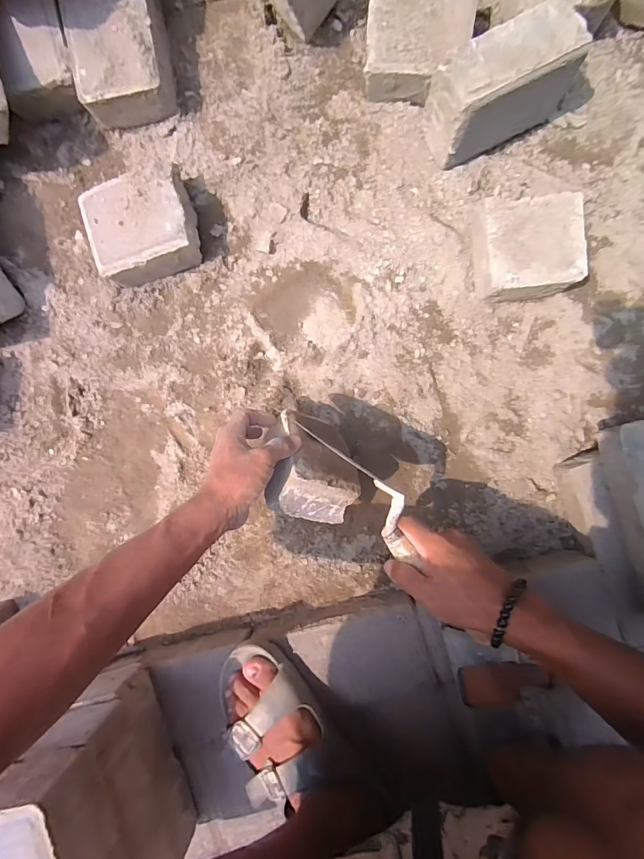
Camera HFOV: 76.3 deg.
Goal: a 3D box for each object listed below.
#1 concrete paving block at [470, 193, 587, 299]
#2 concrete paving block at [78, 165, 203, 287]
[{"bbox_3d":[0.237,-0.208,0.482,0.110,0.061,0.103,-7,92,6],"label":"concrete paving block"},{"bbox_3d":[-0.222,-0.249,0.520,0.129,0.065,0.112,-13,91,6],"label":"concrete paving block"}]

